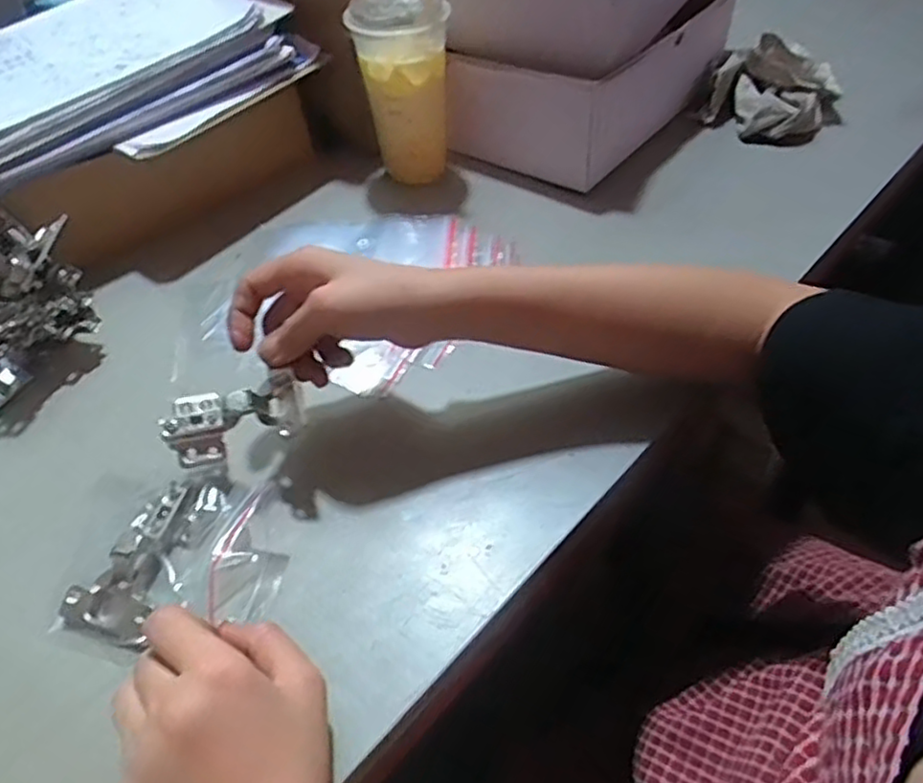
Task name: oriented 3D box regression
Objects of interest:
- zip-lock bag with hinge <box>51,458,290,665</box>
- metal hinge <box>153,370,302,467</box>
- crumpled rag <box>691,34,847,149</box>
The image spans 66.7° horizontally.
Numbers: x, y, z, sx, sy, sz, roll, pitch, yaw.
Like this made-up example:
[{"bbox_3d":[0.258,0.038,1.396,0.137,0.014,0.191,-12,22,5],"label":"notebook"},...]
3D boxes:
[{"bbox_3d":[-0.162,0.100,0.421,0.103,0.029,0.130,17,52,18],"label":"zip-lock bag with hinge"},{"bbox_3d":[-0.146,0.014,0.450,0.086,0.033,0.047,-16,49,0],"label":"metal hinge"},{"bbox_3d":[0.352,-0.328,0.784,0.162,0.089,0.124,-28,52,-20],"label":"crumpled rag"}]

